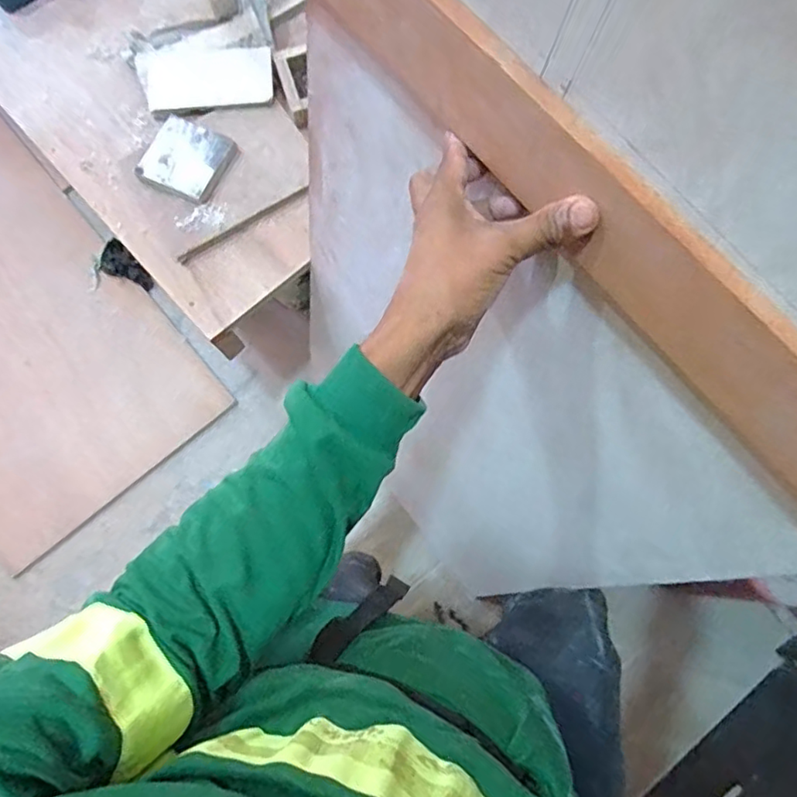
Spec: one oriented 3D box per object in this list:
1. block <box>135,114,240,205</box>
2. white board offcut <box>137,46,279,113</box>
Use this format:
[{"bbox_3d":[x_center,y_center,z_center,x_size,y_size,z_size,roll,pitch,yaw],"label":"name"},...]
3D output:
[{"bbox_3d":[-0.321,-0.361,0.896,0.119,0.024,0.121,28,77,7],"label":"block"},{"bbox_3d":[-0.310,-0.519,0.959,0.209,0.014,0.110,-7,84,-2],"label":"white board offcut"}]

